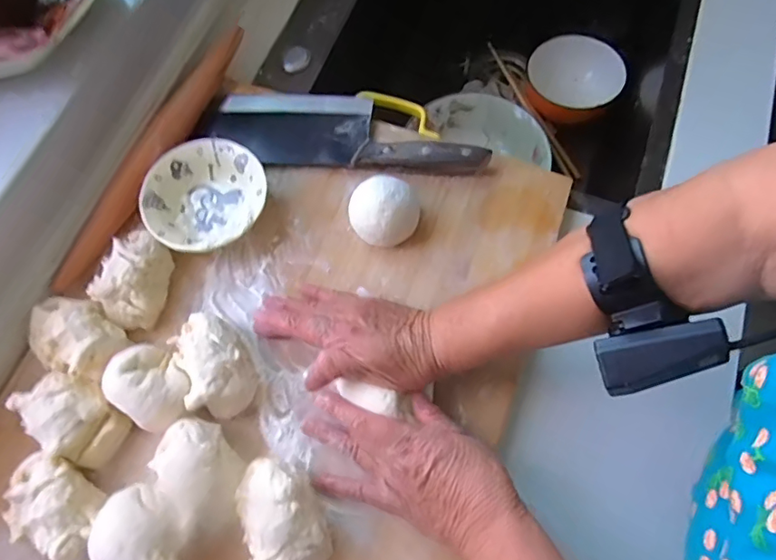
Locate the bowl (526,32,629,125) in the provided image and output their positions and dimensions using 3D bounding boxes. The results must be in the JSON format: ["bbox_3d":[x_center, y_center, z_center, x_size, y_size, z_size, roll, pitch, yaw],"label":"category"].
[{"bbox_3d":[0.271,-0.279,0.783,0.123,0.082,0.134,-1,68,2],"label":"bowl"}]

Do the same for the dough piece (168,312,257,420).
[{"bbox_3d":[-0.137,0.067,0.424,0.050,0.048,0.083,-22,69,-7],"label":"dough piece"}]

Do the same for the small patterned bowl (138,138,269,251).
[{"bbox_3d":[-0.164,-0.071,0.486,0.108,0.036,0.105,0,68,-1],"label":"small patterned bowl"}]

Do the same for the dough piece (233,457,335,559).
[{"bbox_3d":[-0.076,0.170,0.381,0.051,0.047,0.082,-25,70,-8],"label":"dough piece"}]

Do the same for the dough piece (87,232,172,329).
[{"bbox_3d":[-0.214,0.000,0.452,0.053,0.043,0.075,21,71,10],"label":"dough piece"}]

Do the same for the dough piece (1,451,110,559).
[{"bbox_3d":[-0.241,0.164,0.389,0.077,0.047,0.055,23,71,10],"label":"dough piece"}]

